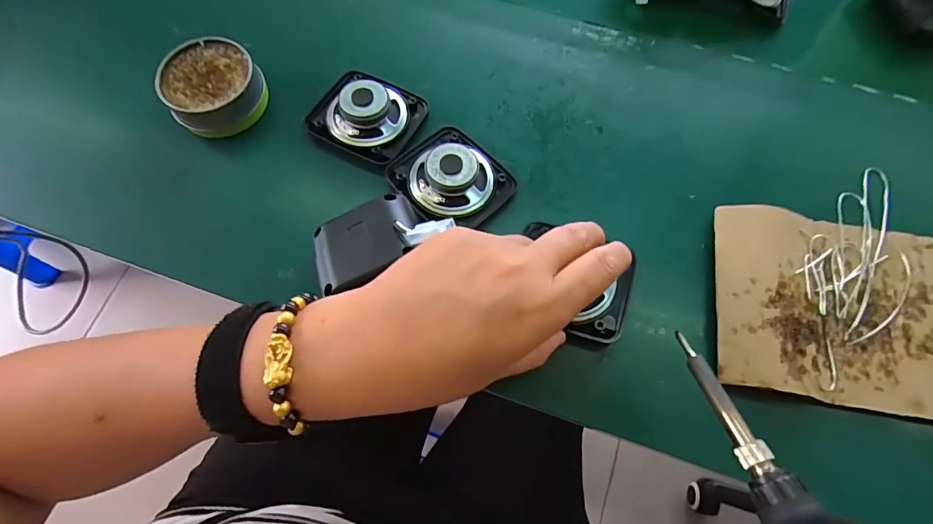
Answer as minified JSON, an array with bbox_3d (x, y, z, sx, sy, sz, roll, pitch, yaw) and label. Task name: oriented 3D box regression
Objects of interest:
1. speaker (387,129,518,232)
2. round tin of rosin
[{"bbox_3d":[-0.010,-0.057,0.301,0.073,0.026,0.064,43,77,15],"label":"speaker"},{"bbox_3d":[-0.179,-0.125,0.322,0.062,0.028,0.062,-1,71,2],"label":"round tin of rosin"}]

